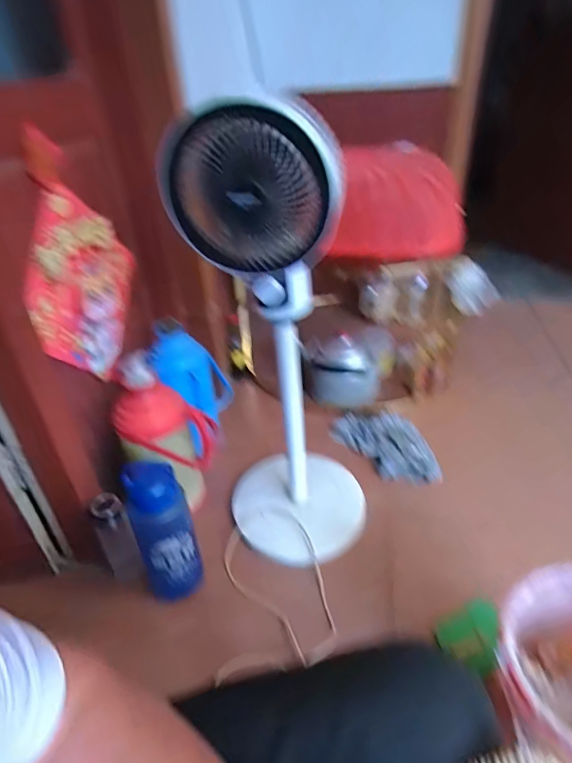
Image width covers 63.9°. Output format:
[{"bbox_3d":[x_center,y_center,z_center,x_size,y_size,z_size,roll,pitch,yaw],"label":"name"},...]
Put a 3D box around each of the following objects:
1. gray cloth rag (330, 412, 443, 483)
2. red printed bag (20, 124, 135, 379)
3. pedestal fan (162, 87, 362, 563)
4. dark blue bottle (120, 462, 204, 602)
[{"bbox_3d":[0.286,0.164,1.251,0.196,0.064,0.311,-25,38,-29],"label":"gray cloth rag"},{"bbox_3d":[-0.425,-0.228,0.951,0.082,0.456,0.327,-1,33,5],"label":"red printed bag"},{"bbox_3d":[0.000,-0.031,0.841,0.274,0.812,0.253,-2,33,4],"label":"pedestal fan"},{"bbox_3d":[-0.229,0.289,0.864,0.102,0.324,0.089,-19,35,-21],"label":"dark blue bottle"}]

